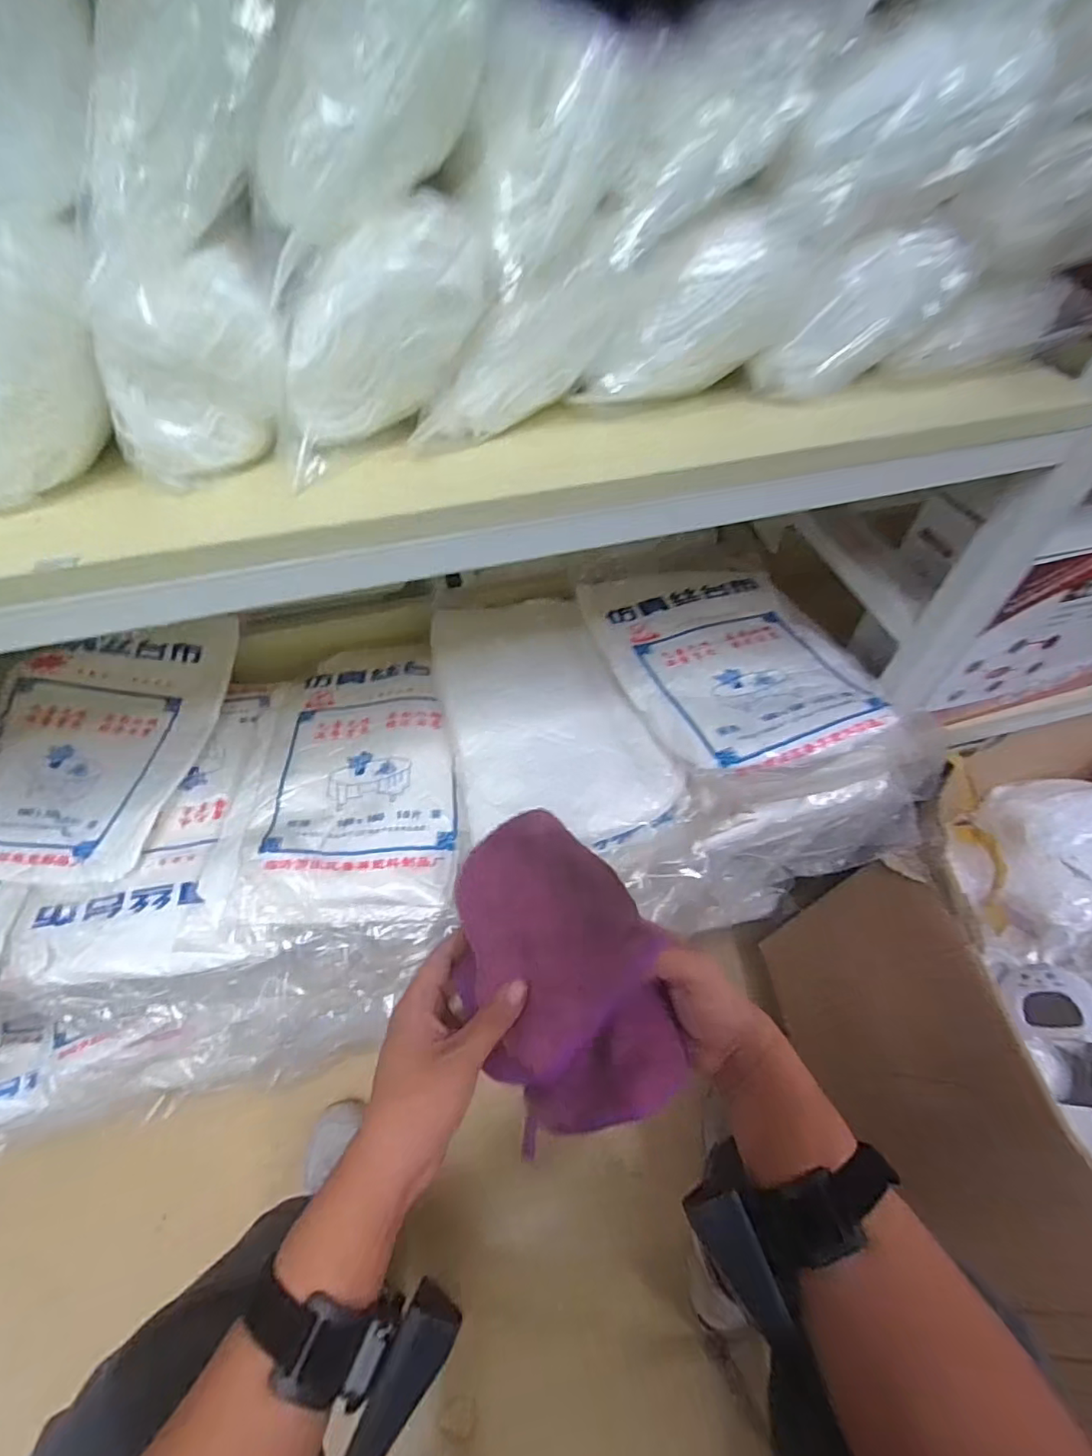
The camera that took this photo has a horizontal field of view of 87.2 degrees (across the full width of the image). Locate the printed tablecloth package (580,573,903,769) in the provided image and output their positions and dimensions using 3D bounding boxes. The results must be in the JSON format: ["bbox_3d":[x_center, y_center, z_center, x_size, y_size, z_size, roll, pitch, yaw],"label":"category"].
[{"bbox_3d":[0.194,-0.080,0.619,0.236,0.029,0.300,-15,50,-9],"label":"printed tablecloth package"}]

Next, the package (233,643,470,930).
[{"bbox_3d":[-0.193,0.039,0.596,0.200,0.027,0.305,-7,52,-4],"label":"package"}]

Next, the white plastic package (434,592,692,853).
[{"bbox_3d":[-0.008,-0.022,0.611,0.199,0.034,0.311,-15,53,-10],"label":"white plastic package"}]

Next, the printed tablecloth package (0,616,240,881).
[{"bbox_3d":[-0.476,0.014,0.606,0.232,0.030,0.284,2,63,-1],"label":"printed tablecloth package"}]

